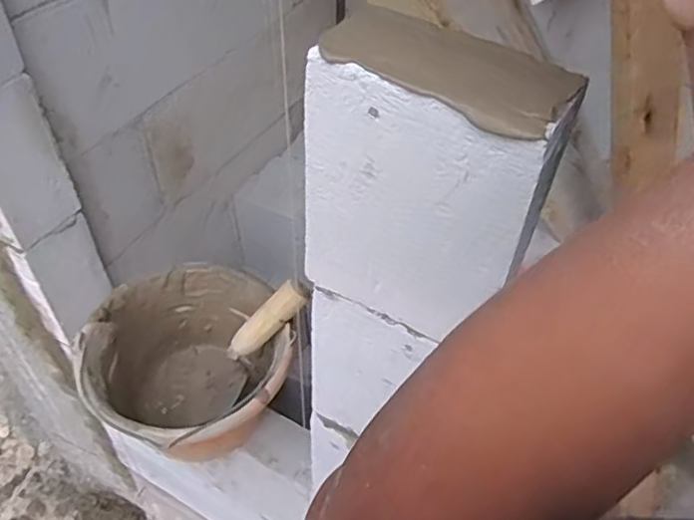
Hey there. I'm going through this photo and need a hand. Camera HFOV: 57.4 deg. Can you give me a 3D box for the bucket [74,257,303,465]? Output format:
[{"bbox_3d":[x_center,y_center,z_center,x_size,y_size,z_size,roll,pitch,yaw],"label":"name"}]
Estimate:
[{"bbox_3d":[-0.192,0.146,0.810,0.241,0.155,0.247,0,46,0],"label":"bucket"}]

